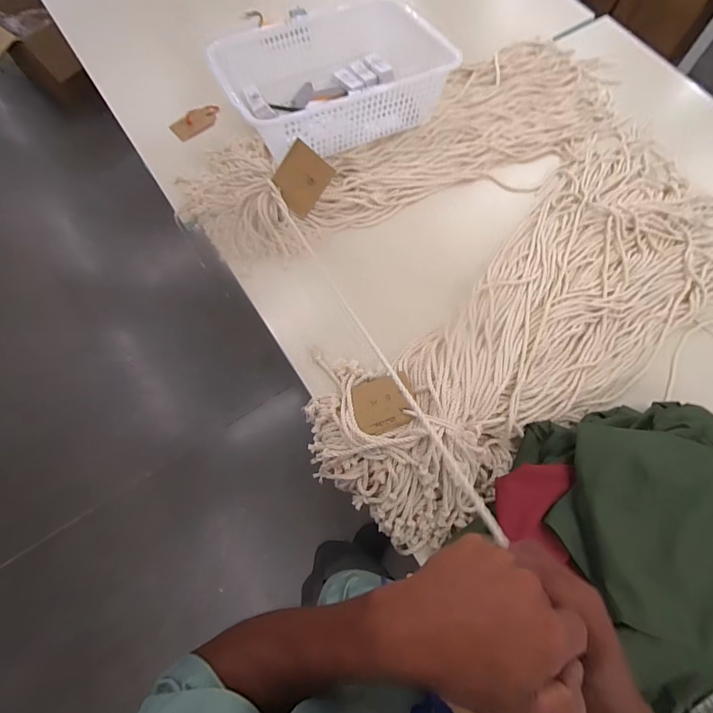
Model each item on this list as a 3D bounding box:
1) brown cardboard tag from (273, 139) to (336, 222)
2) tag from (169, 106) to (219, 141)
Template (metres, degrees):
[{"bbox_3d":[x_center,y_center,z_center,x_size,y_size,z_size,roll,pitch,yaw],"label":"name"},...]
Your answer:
[{"bbox_3d":[-0.103,-0.326,0.716,0.087,0.109,0.011,32,28,-22],"label":"brown cardboard tag"},{"bbox_3d":[-0.355,-0.522,0.852,0.114,0.007,0.053,-40,89,-15],"label":"tag"}]

